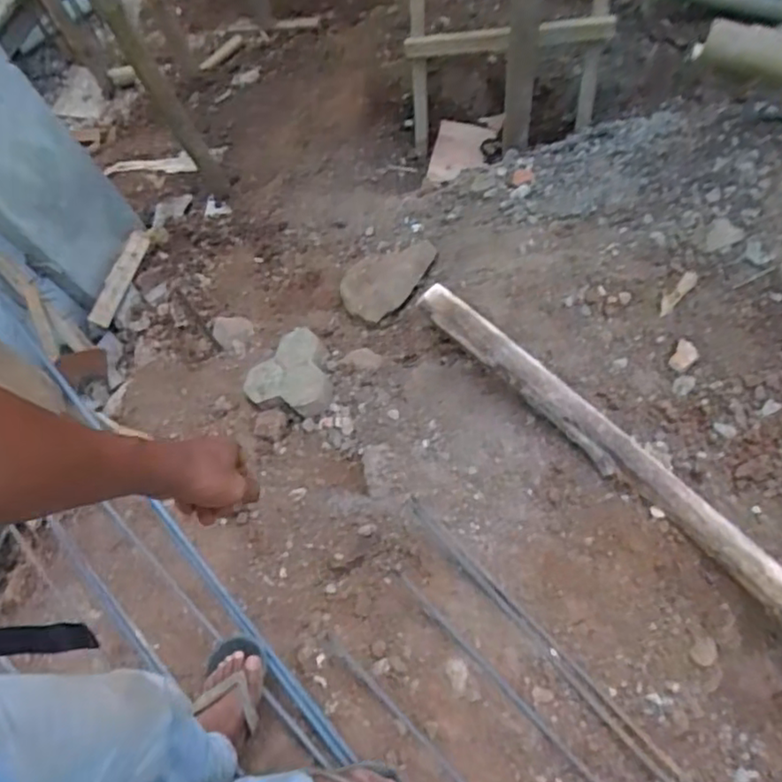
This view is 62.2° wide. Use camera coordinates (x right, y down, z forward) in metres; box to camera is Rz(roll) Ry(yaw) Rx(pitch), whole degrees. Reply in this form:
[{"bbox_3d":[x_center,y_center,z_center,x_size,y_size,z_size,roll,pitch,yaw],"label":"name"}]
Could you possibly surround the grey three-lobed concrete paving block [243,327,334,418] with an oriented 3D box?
[{"bbox_3d":[-0.232,-0.030,1.436,0.186,0.046,0.219,-21,66,-1],"label":"grey three-lobed concrete paving block"}]

